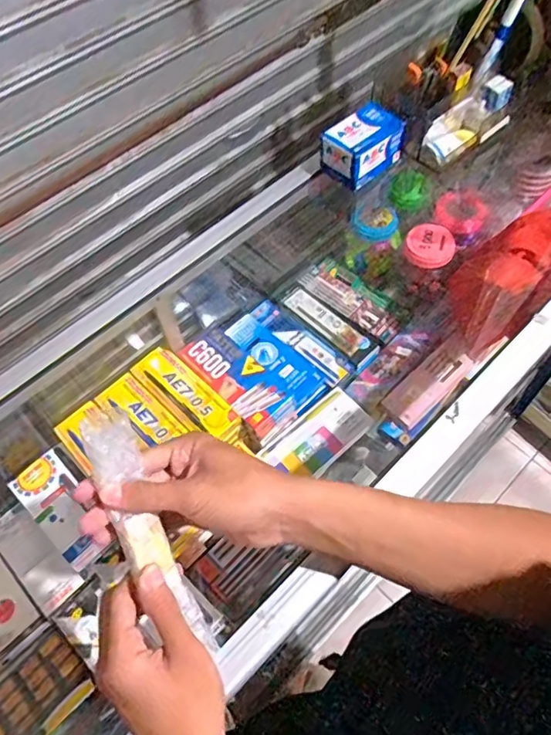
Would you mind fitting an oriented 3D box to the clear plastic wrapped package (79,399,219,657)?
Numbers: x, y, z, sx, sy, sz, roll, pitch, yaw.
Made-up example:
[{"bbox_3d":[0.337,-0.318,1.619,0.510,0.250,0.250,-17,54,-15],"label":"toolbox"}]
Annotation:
[{"bbox_3d":[-0.089,0.117,0.367,0.041,0.018,0.190,-25,102,-12],"label":"clear plastic wrapped package"}]

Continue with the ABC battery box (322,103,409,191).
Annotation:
[{"bbox_3d":[0.106,-0.269,0.636,0.083,0.057,0.064,-39,67,-18],"label":"ABC battery box"}]

